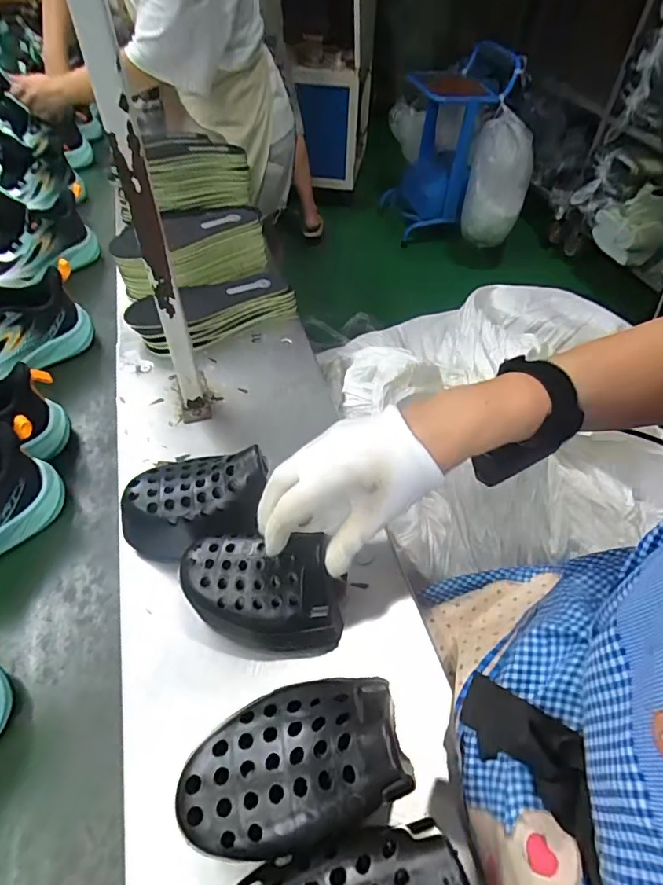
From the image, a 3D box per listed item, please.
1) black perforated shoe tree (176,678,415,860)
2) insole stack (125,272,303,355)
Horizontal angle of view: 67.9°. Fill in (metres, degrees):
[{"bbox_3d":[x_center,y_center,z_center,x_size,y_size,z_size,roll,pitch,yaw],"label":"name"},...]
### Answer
[{"bbox_3d":[-0.022,0.170,0.266,0.118,0.041,0.077,-5,50,-5],"label":"black perforated shoe tree"},{"bbox_3d":[-0.148,-0.169,0.631,0.209,0.046,0.074,-25,54,-20],"label":"insole stack"}]

